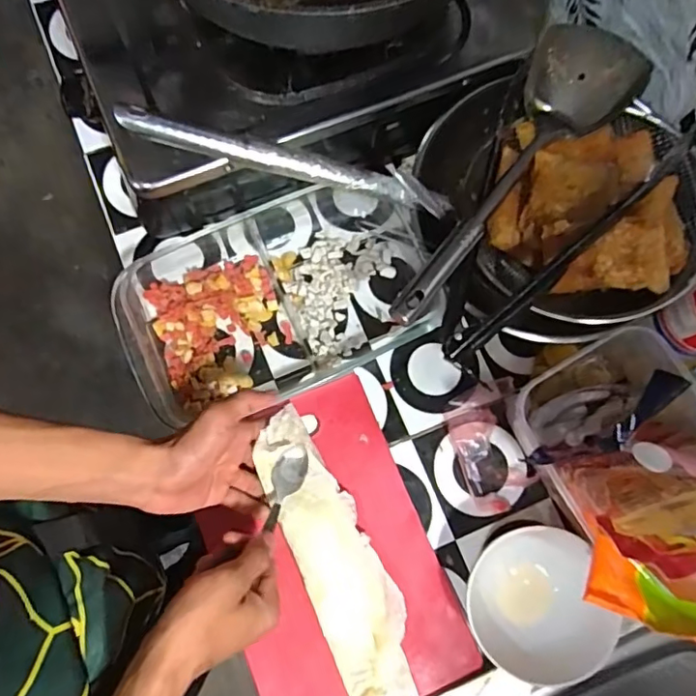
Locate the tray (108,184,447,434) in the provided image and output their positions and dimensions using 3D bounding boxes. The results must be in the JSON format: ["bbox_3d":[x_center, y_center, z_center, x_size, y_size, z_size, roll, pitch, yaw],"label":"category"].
[{"bbox_3d":[-0.061,-0.050,0.520,0.289,0.046,0.175,-20,79,-6],"label":"tray"}]

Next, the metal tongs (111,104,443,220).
[{"bbox_3d":[-0.040,-0.147,0.437,0.265,0.018,0.022,9,76,-18],"label":"metal tongs"}]

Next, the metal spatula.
[{"bbox_3d":[0.139,-0.141,0.458,0.091,0.038,0.318,33,78,6],"label":"metal spatula"}]

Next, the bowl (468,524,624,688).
[{"bbox_3d":[0.154,0.208,0.455,0.107,0.060,0.112,0,77,-2],"label":"bowl"}]

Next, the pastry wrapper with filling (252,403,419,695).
[{"bbox_3d":[-0.009,0.180,0.468,0.069,0.026,0.261,-22,83,-6],"label":"pastry wrapper with filling"}]

